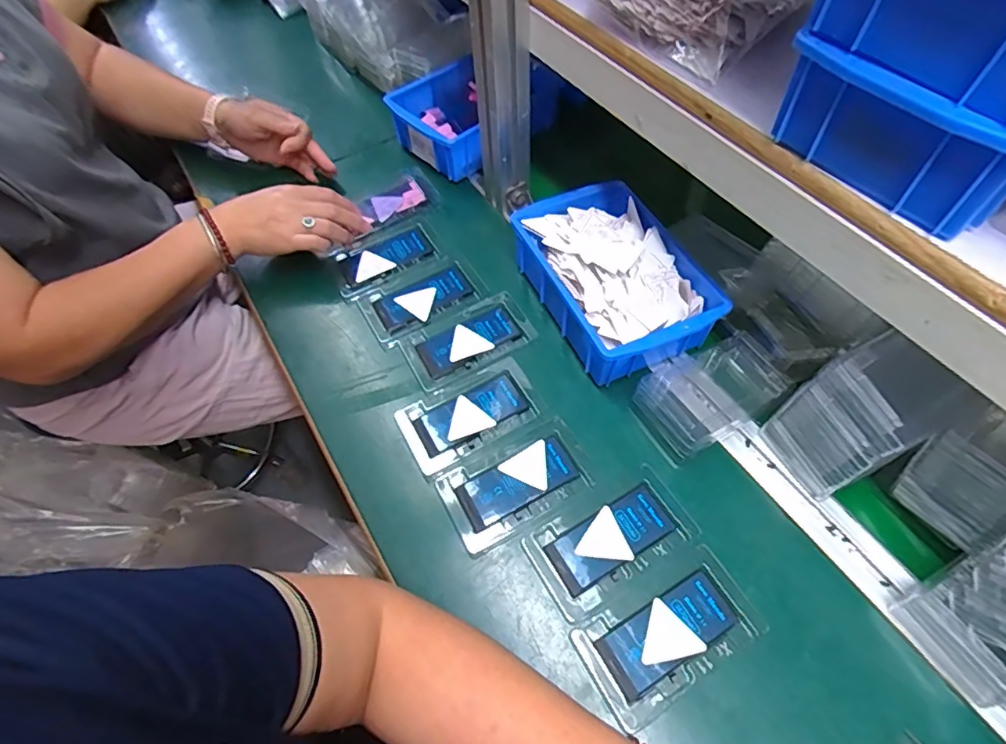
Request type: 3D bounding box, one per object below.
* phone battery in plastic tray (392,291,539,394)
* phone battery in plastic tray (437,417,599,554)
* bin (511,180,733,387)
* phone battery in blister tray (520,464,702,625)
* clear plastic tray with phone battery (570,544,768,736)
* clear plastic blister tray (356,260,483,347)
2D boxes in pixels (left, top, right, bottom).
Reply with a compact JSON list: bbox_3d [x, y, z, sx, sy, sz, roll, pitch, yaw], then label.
[{"bbox_3d":[-0.035,-0.034,0.544,0.128,0.005,0.073,-28,61,-15],"label":"phone battery in plastic tray"},{"bbox_3d":[0.013,0.093,0.462,0.127,0.004,0.072,-27,61,-14],"label":"phone battery in plastic tray"},{"bbox_3d":[0.108,-0.096,0.536,0.136,0.074,0.198,-22,59,-11],"label":"bin"},{"bbox_3d":[0.087,0.132,0.433,0.127,0.004,0.071,-29,61,-15],"label":"phone battery in blister tray"},{"bbox_3d":[0.122,0.190,0.395,0.127,0.006,0.071,-27,61,-14],"label":"clear plastic tray with phone battery"},{"bbox_3d":[-0.089,-0.080,0.576,0.118,0.006,0.073,-28,61,-15],"label":"clear plastic blister tray"}]

